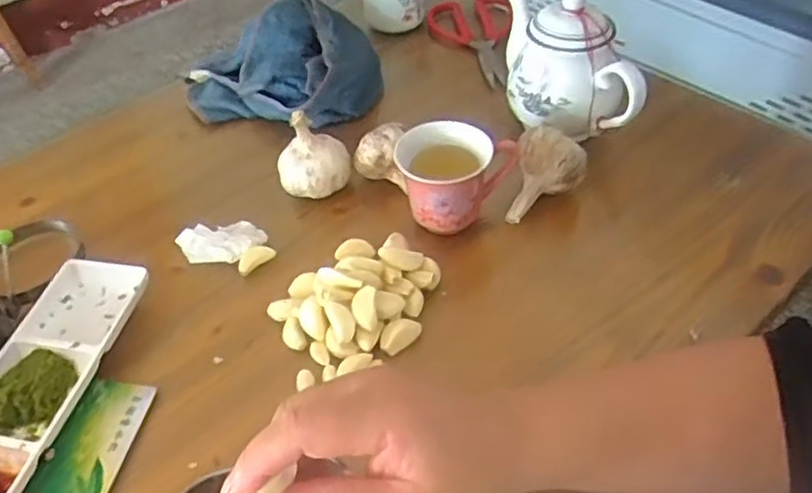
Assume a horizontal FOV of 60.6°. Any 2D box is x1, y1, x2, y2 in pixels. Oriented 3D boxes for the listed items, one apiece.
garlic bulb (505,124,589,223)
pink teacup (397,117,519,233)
[{"bbox_3d":[0.113,-0.057,0.547,0.056,0.054,0.064,7,48,11],"label":"garlic bulb"},{"bbox_3d":[0.038,-0.048,0.538,0.088,0.072,0.065,5,48,10],"label":"pink teacup"}]

